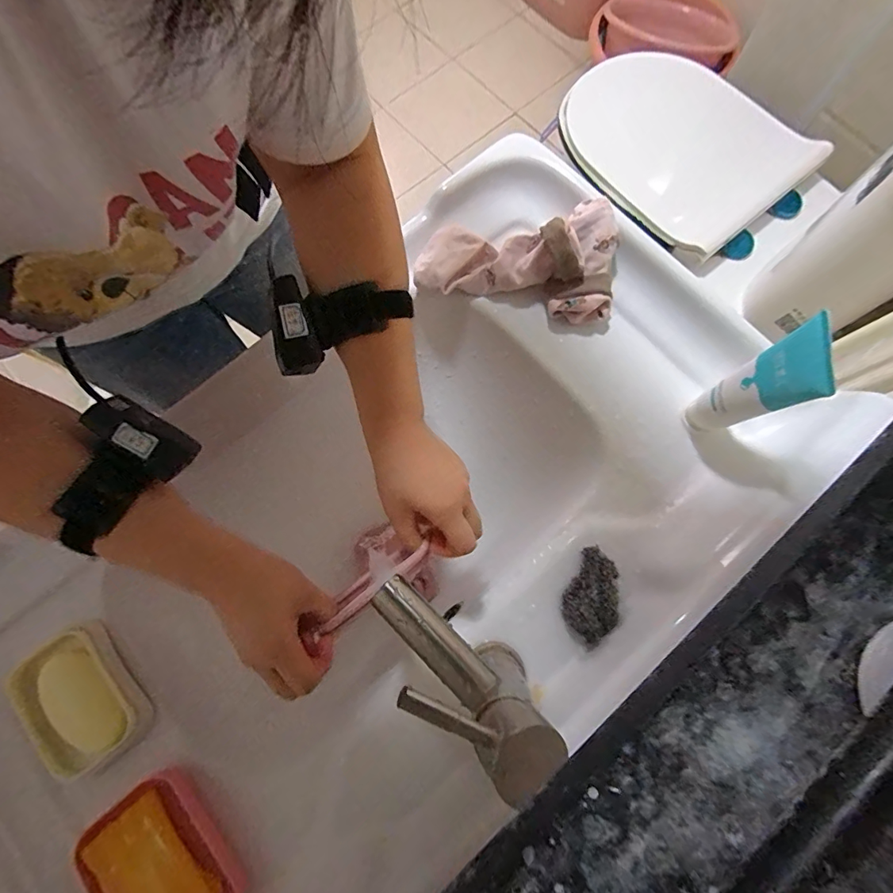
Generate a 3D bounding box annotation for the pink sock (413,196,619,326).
[{"bbox_3d":[0.071,-0.196,0.476,0.201,0.068,0.122,2,77,1],"label":"pink sock"}]

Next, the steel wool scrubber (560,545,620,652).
[{"bbox_3d":[0.131,0.135,0.403,0.044,0.026,0.083,17,78,4],"label":"steel wool scrubber"}]

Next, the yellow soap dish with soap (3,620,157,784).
[{"bbox_3d":[-0.328,0.227,0.399,0.079,0.022,0.118,-39,79,-8],"label":"yellow soap dish with soap"}]

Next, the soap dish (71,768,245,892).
[{"bbox_3d":[-0.228,0.340,0.363,0.127,0.022,0.095,43,81,9],"label":"soap dish"}]

